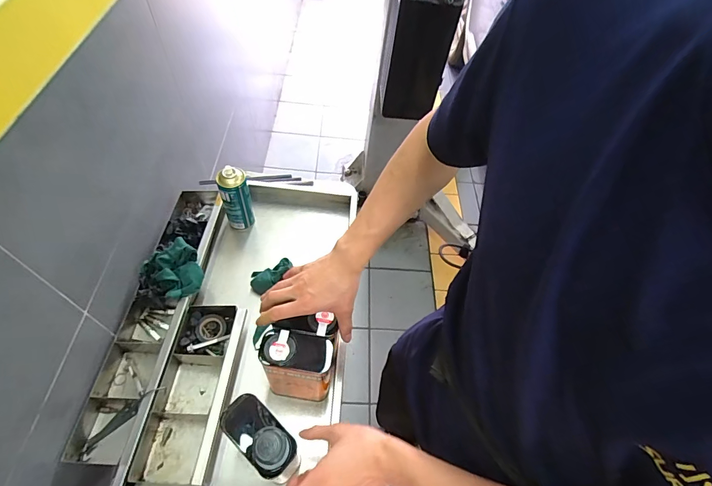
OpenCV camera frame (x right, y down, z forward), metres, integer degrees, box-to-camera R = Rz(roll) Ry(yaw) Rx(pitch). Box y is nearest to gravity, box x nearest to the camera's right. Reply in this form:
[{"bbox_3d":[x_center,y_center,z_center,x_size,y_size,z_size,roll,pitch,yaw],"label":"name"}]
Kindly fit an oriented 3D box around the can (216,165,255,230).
[{"bbox_3d":[-0.279,-0.097,0.873,0.064,0.191,0.056,-16,59,-16],"label":"can"}]

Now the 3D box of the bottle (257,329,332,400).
[{"bbox_3d":[-0.103,0.223,0.661,0.113,0.194,0.064,8,56,0],"label":"bottle"}]

